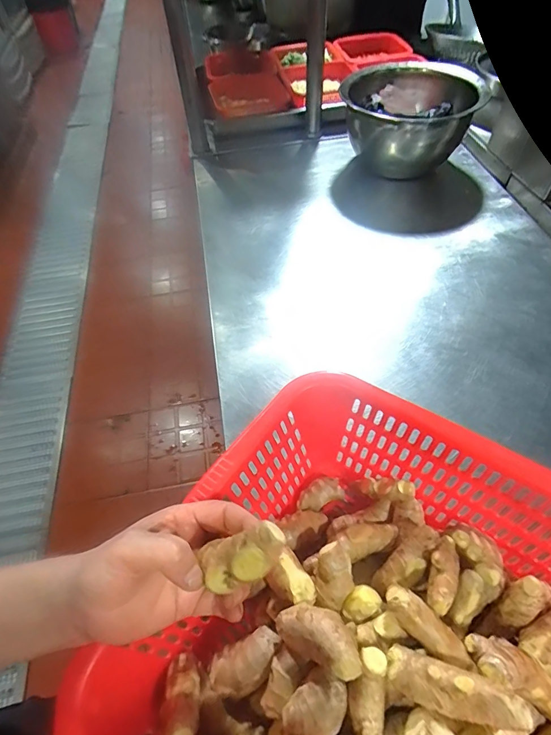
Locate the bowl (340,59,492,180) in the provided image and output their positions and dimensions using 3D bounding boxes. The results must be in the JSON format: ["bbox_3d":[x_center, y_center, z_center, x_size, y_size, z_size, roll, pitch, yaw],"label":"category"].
[{"bbox_3d":[0.270,-0.499,0.794,0.225,0.152,0.225,-2,54,3],"label":"bowl"}]

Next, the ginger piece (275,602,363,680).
[{"bbox_3d":[0.036,0.210,0.305,0.068,0.030,0.036,3,56,33],"label":"ginger piece"}]

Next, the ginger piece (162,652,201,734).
[{"bbox_3d":[-0.070,0.254,0.296,0.024,0.017,0.075,-16,10,-7],"label":"ginger piece"}]

